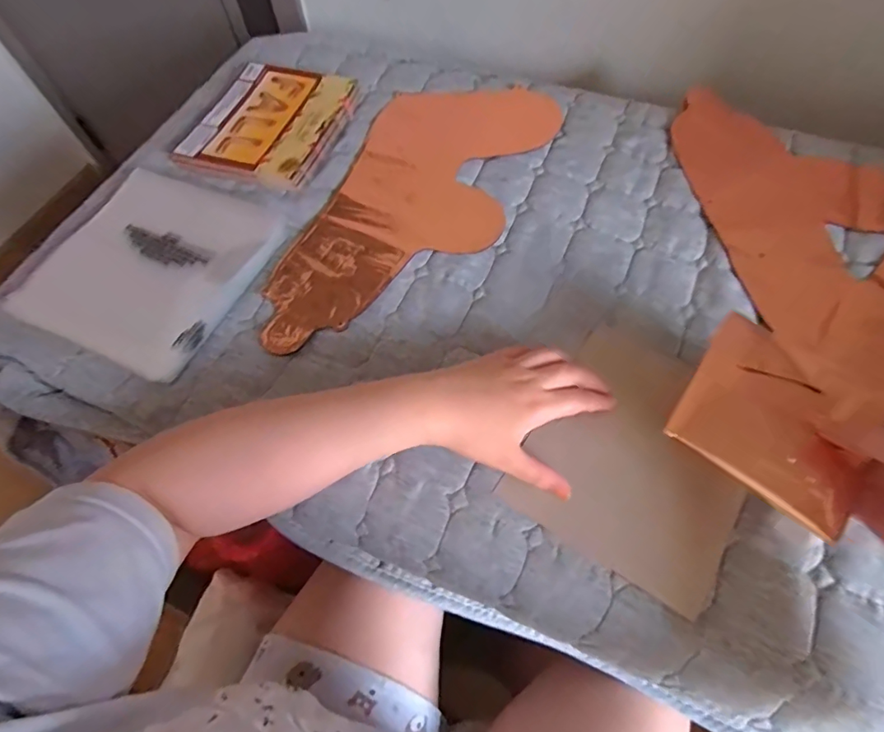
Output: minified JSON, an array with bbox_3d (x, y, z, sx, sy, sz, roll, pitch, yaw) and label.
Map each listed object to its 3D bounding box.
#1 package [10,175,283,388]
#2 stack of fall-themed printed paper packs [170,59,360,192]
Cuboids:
[{"bbox_3d":[-0.300,-0.109,0.492,0.203,0.026,0.216,20,66,12],"label":"package"},{"bbox_3d":[-0.214,-0.309,0.601,0.169,0.020,0.200,16,65,10],"label":"stack of fall-themed printed paper packs"}]

